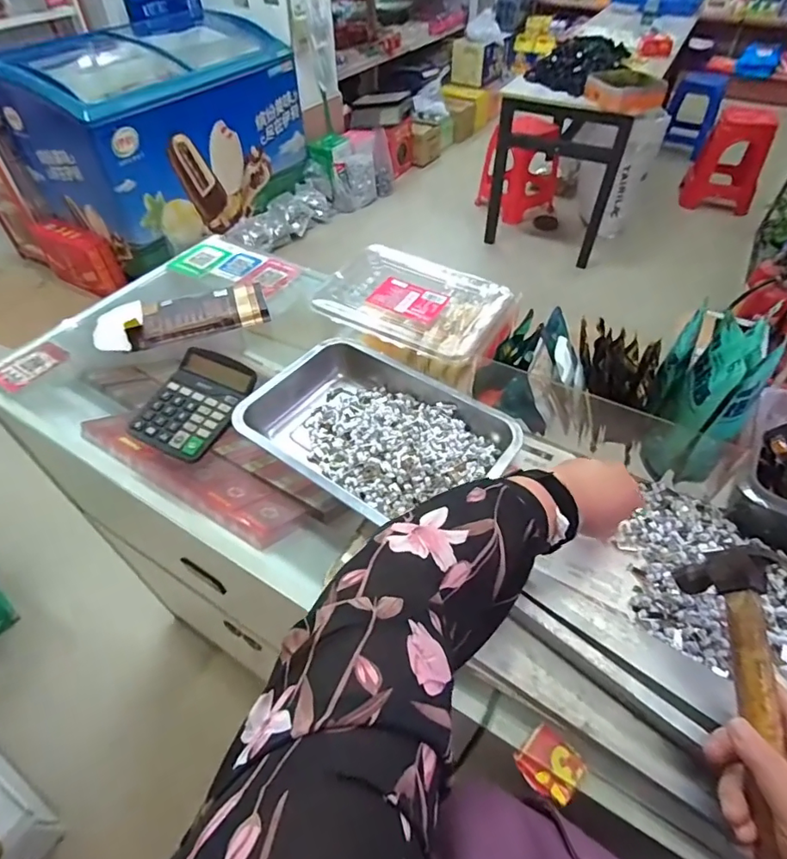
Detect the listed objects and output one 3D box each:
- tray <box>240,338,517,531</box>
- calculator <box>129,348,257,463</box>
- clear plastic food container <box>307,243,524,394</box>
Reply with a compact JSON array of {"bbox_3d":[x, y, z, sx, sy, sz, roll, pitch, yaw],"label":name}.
[{"bbox_3d":[-0.024,0.005,0.604,0.298,0.046,0.201,29,55,23],"label":"tray"},{"bbox_3d":[-0.259,-0.037,0.644,0.121,0.032,0.148,21,53,18],"label":"calculator"},{"bbox_3d":[0.032,-0.169,0.706,0.262,0.065,0.181,24,54,20],"label":"clear plastic food container"}]

